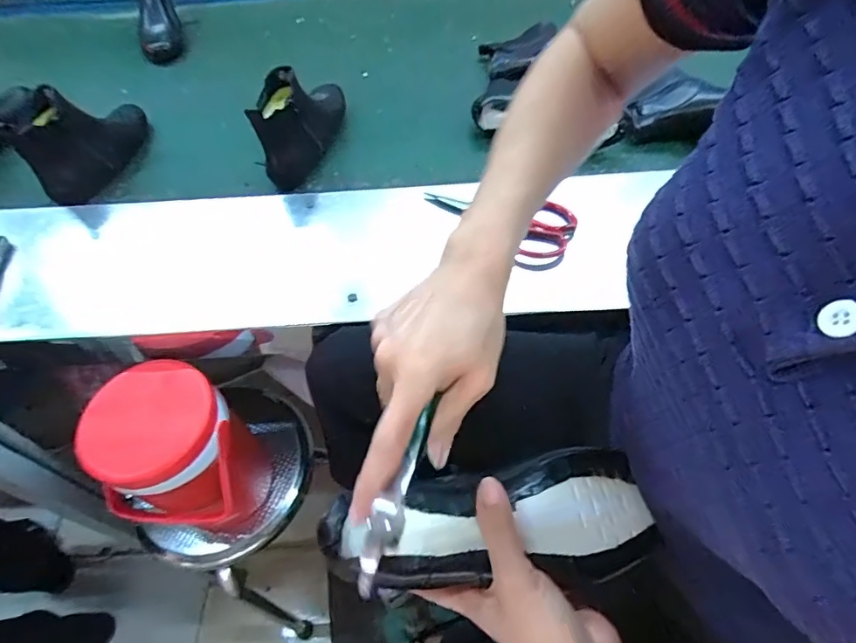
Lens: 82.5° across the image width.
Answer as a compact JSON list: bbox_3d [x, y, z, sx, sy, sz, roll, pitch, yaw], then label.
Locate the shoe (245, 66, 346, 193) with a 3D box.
[{"bbox_3d":[-0.185,-0.319,0.737,0.089,0.126,0.224,0,55,1],"label":"shoe"}]

